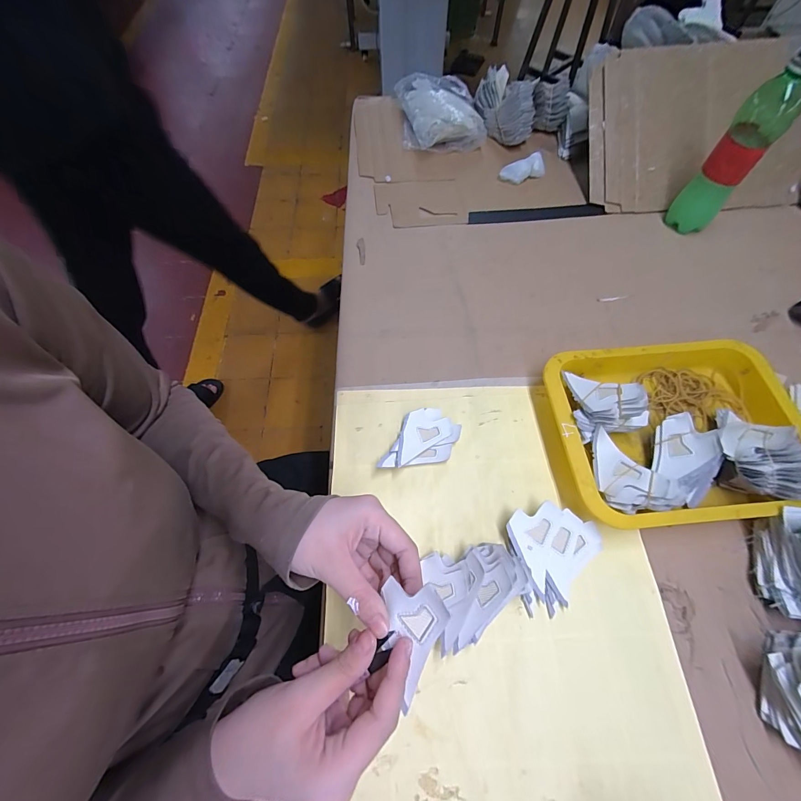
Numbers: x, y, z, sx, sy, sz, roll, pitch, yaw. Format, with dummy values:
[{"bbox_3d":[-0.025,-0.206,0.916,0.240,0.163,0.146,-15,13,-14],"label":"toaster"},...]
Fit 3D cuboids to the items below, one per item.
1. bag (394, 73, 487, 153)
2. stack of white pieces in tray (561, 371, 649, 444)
[{"bbox_3d":[0.070,-0.521,0.663,0.137,0.061,0.154,-9,64,-4],"label":"bag"},{"bbox_3d":[0.218,-0.002,0.406,0.074,0.058,0.083,-12,64,-5],"label":"stack of white pieces in tray"}]

